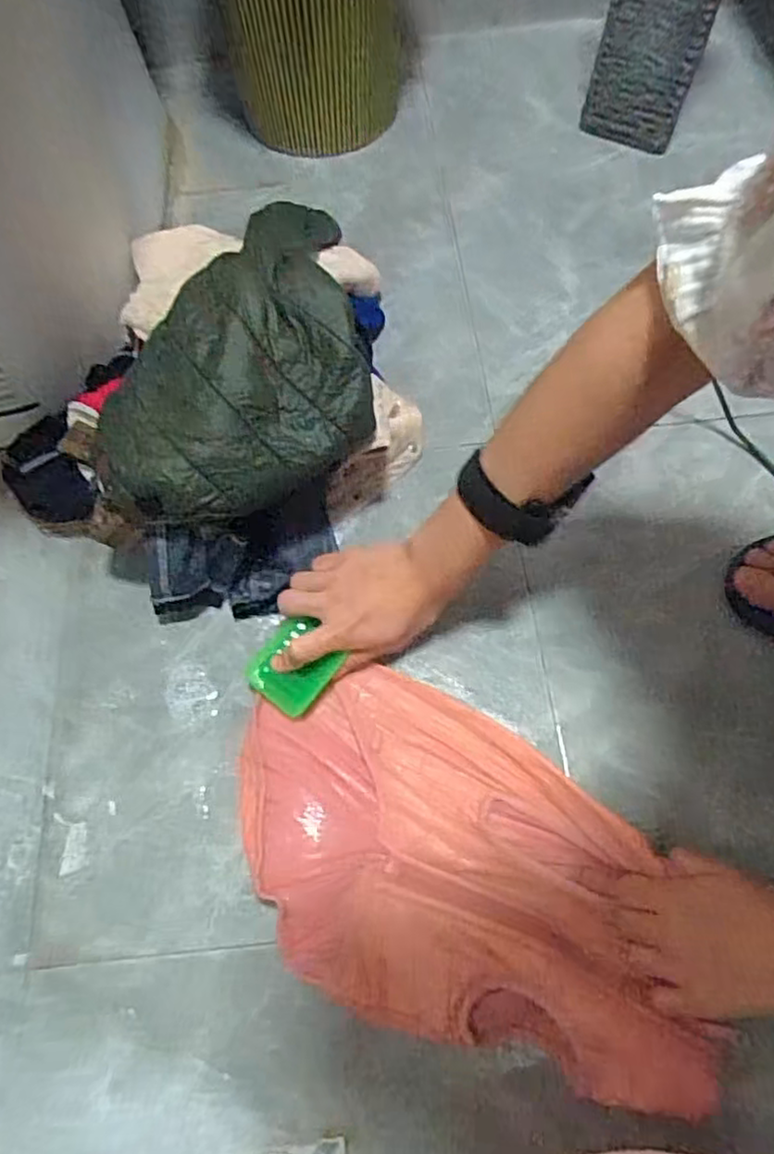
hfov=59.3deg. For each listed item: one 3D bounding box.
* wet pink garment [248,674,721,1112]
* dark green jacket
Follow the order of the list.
[{"bbox_3d":[0.050,0.192,0.477,0.328,0.029,0.220,13,66,8],"label":"wet pink garment"},{"bbox_3d":[-0.122,-0.160,0.521,0.205,0.084,0.215,-11,65,-3],"label":"dark green jacket"}]

